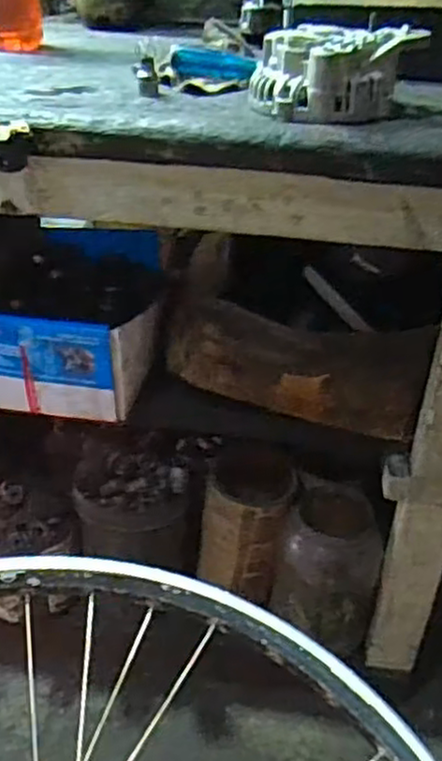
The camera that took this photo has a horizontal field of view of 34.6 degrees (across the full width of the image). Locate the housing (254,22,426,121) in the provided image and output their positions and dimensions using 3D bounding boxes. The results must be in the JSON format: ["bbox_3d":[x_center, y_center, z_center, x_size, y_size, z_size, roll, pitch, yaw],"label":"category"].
[{"bbox_3d":[0.113,-0.291,0.673,0.156,0.066,0.098,-3,35,-10],"label":"housing"}]

